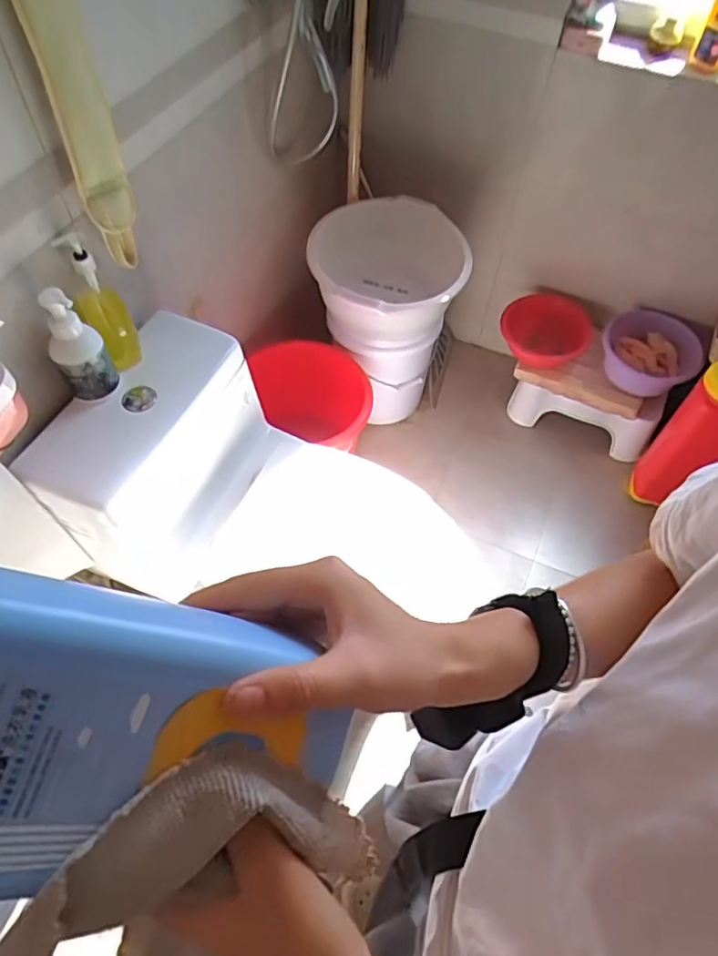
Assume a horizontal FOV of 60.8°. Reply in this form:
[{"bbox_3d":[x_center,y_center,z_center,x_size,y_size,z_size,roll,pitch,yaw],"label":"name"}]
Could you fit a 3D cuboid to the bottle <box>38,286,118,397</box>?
[{"bbox_3d":[-0.442,-0.207,0.968,0.080,0.192,0.065,-36,65,-23],"label":"bottle"}]

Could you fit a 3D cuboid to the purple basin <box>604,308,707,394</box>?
[{"bbox_3d":[0.835,-0.364,1.732,0.270,0.117,0.290,33,62,18],"label":"purple basin"}]

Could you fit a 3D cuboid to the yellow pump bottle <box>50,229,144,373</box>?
[{"bbox_3d":[-0.418,-0.284,0.997,0.081,0.228,0.063,-34,64,-22],"label":"yellow pump bottle"}]

